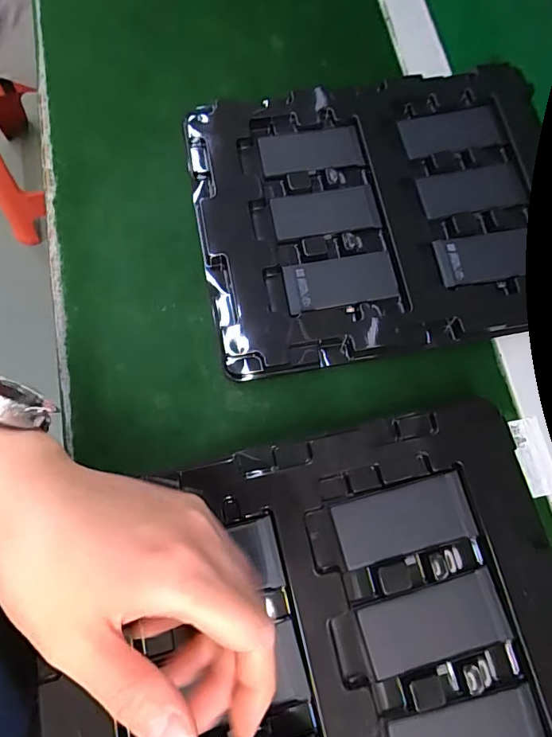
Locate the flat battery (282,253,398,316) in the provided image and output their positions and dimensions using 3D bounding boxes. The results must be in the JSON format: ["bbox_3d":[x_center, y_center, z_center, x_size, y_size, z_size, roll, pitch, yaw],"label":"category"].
[{"bbox_3d":[0.045,-0.060,0.328,0.076,0.004,0.034,-11,75,-2],"label":"flat battery"}]

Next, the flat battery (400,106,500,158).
[{"bbox_3d":[0.133,-0.182,0.360,0.070,0.004,0.037,-11,75,-2],"label":"flat battery"}]

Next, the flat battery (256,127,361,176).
[{"bbox_3d":[0.026,-0.165,0.361,0.076,0.005,0.034,-8,75,-2],"label":"flat battery"}]

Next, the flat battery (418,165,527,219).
[{"bbox_3d":[0.147,-0.132,0.355,0.079,0.006,0.035,-9,75,-2],"label":"flat battery"}]

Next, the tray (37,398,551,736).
[{"bbox_3d":[0.024,0.147,0.248,0.277,0.021,0.213,-12,75,-3],"label":"tray"}]

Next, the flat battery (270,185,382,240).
[{"bbox_3d":[0.036,-0.114,0.344,0.075,0.004,0.036,-11,75,-2],"label":"flat battery"}]

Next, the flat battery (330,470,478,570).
[{"bbox_3d":[0.072,0.085,0.266,0.075,0.004,0.035,-14,75,-3],"label":"flat battery"}]

